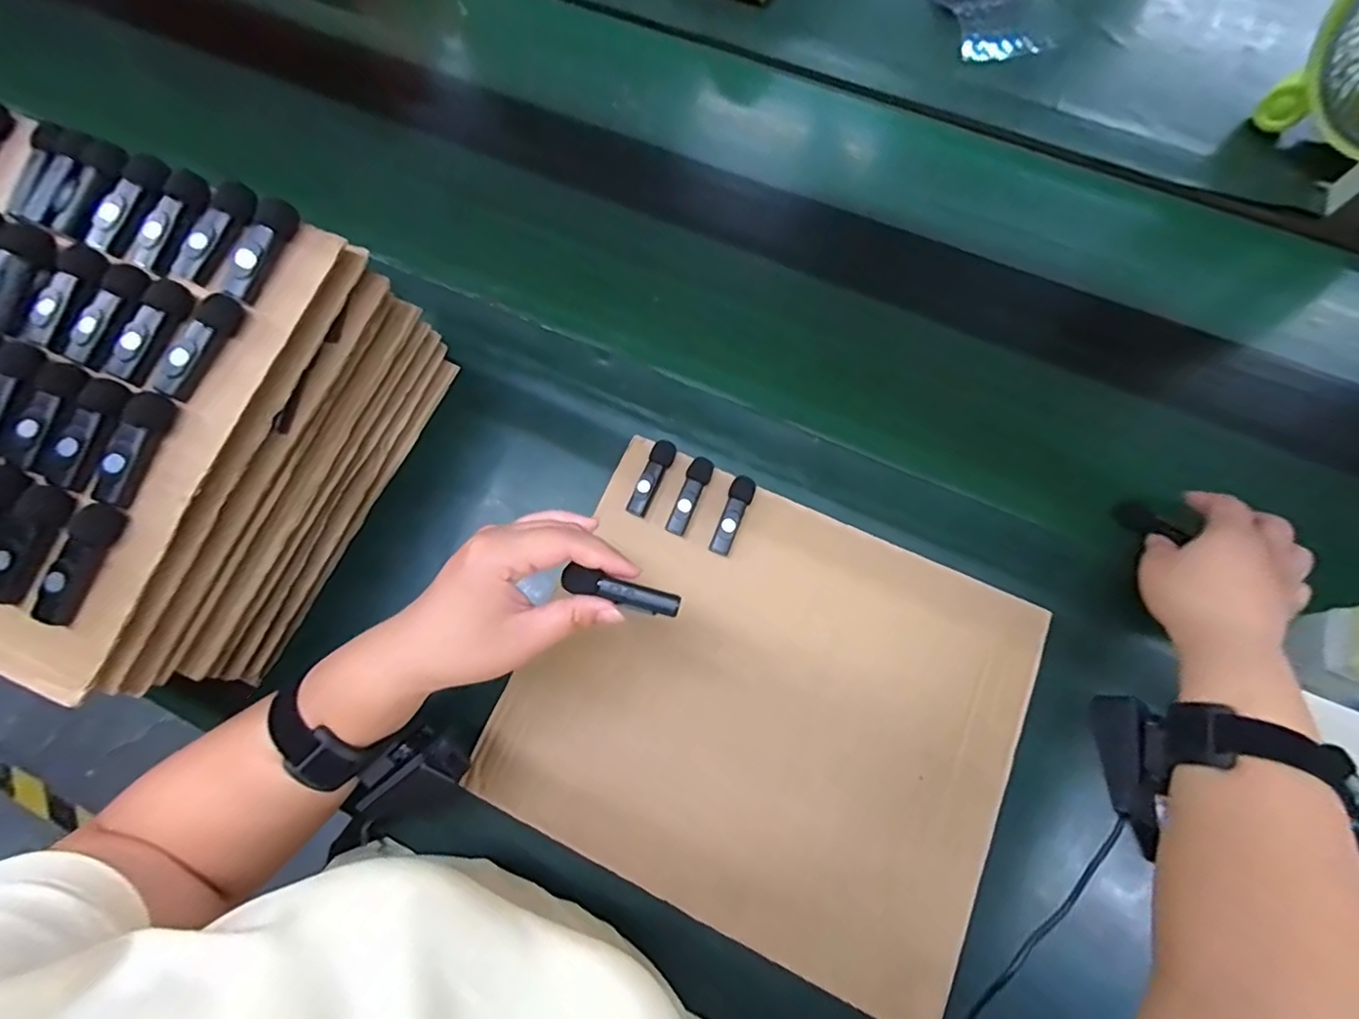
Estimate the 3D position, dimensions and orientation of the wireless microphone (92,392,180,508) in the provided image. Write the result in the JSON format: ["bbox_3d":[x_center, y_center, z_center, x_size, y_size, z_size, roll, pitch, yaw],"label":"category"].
[{"bbox_3d":[-0.303,-0.034,0.318,0.013,0.021,0.063,19,74,7],"label":"wireless microphone"}]

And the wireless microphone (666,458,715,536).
[{"bbox_3d":[0.009,-0.010,0.460,0.018,0.015,0.064,21,74,8],"label":"wireless microphone"}]

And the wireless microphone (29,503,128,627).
[{"bbox_3d":[-0.323,0.029,0.310,0.012,0.022,0.065,18,74,7],"label":"wireless microphone"}]

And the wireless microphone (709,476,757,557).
[{"bbox_3d":[0.043,0.005,0.455,0.019,0.018,0.065,19,74,7],"label":"wireless microphone"}]

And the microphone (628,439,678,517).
[{"bbox_3d":[-0.022,-0.025,0.465,0.017,0.013,0.064,23,74,8],"label":"microphone"}]

